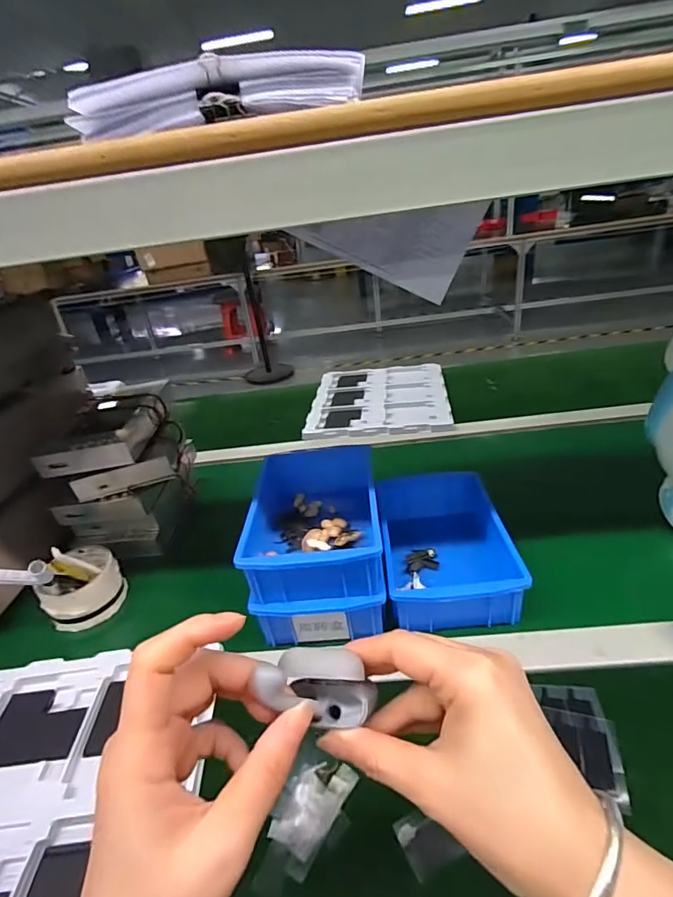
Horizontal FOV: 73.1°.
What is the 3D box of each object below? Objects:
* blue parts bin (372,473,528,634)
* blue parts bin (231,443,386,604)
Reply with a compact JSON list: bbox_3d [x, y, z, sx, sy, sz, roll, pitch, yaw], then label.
[{"bbox_3d":[0.119,0.104,0.534,0.129,0.066,0.217,-6,29,3],"label":"blue parts bin"},{"bbox_3d":[-0.022,0.071,0.509,0.129,0.061,0.210,-6,29,4],"label":"blue parts bin"}]

